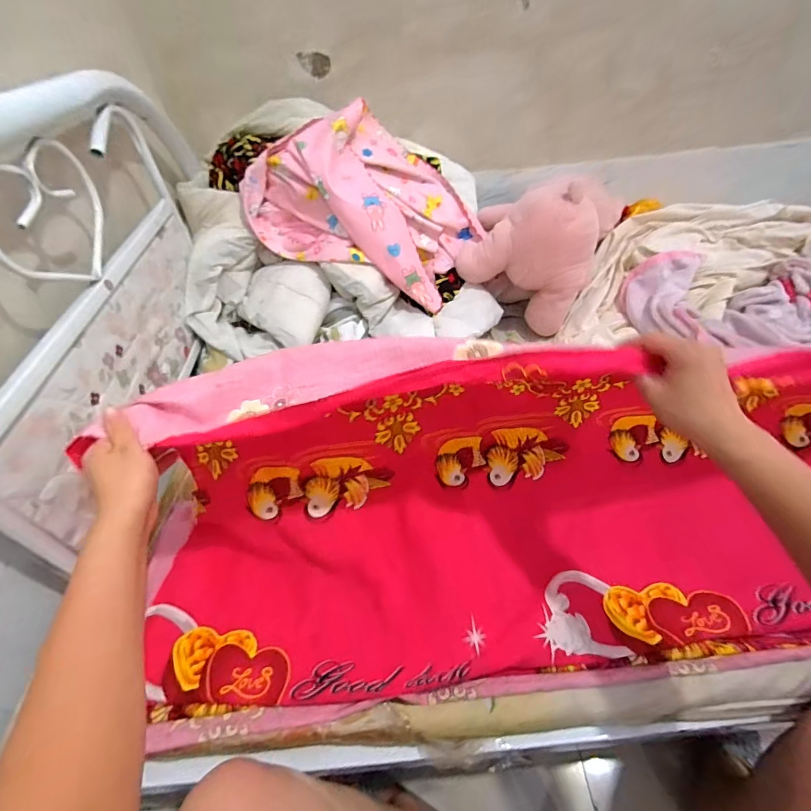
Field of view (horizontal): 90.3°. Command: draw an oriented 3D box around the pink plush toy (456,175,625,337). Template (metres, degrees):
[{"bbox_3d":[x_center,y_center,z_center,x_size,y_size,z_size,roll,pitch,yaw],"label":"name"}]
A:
[{"bbox_3d":[0.284,-0.356,0.946,0.291,0.261,0.203,14,50,18],"label":"pink plush toy"}]

